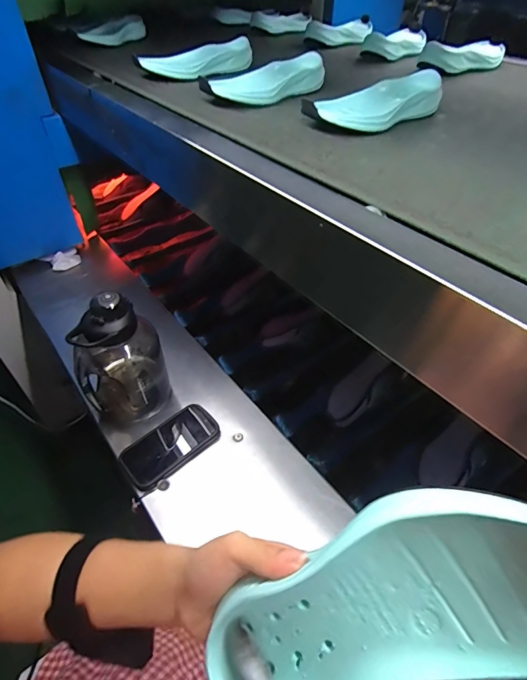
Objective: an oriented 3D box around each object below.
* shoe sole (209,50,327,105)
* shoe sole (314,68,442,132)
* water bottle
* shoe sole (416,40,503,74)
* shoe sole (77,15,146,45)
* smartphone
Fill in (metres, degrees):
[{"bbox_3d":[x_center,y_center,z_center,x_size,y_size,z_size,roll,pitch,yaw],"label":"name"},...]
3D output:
[{"bbox_3d":[0.008,-0.399,0.607,0.204,0.045,0.066,-28,51,-26],"label":"shoe sole"},{"bbox_3d":[0.152,-0.317,0.528,0.206,0.045,0.079,-29,52,-27],"label":"shoe sole"},{"bbox_3d":[-0.235,0.024,0.638,0.130,0.210,0.117,-19,48,-19],"label":"water bottle"},{"bbox_3d":[0.395,-0.549,0.761,0.215,0.041,0.069,-27,51,-25],"label":"shoe sole"},{"bbox_3d":[-0.350,-0.719,0.925,0.031,0.048,0.204,23,49,21],"label":"shoe sole"},{"bbox_3d":[-0.150,0.165,0.640,0.152,0.015,0.079,-31,53,-28],"label":"smartphone"}]

